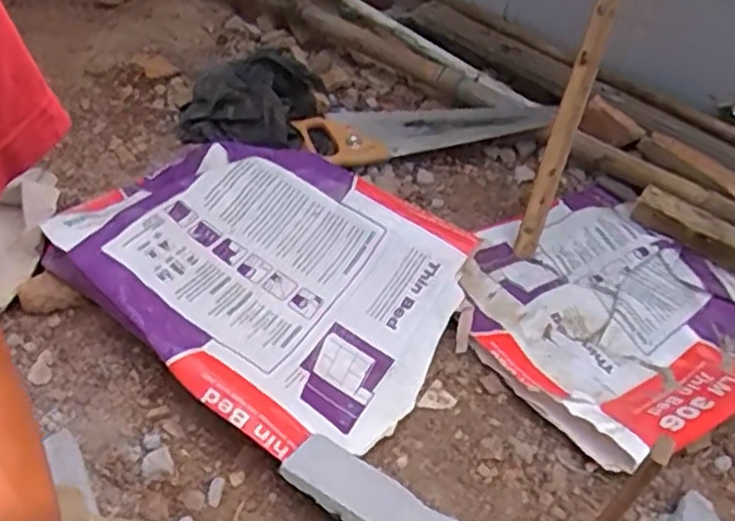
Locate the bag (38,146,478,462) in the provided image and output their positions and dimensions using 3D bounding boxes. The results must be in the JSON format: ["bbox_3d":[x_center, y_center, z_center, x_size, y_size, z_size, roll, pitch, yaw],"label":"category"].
[{"bbox_3d":[-0.139,0.003,0.995,0.527,0.082,0.407,30,51,19],"label":"bag"}]

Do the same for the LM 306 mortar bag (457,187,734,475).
[{"bbox_3d":[0.343,0.066,1.039,0.414,0.040,0.422,-31,58,-31],"label":"LM 306 mortar bag"}]

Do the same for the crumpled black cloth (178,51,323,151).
[{"bbox_3d":[-0.186,-0.271,1.239,0.210,0.097,0.216,18,48,10],"label":"crumpled black cloth"}]

